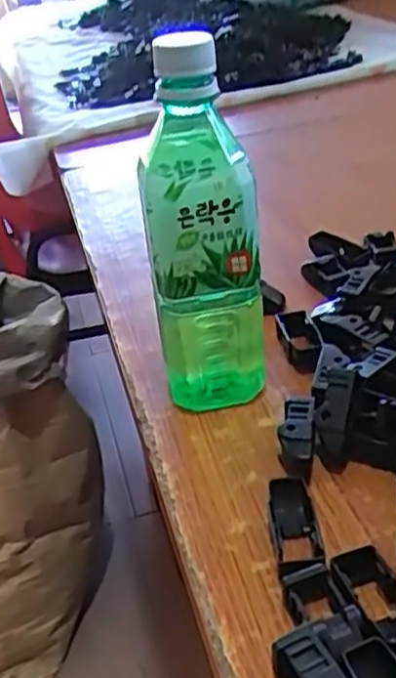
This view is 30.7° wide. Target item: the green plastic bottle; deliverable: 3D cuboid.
[{"bbox_3d":[-0.001,-0.062,0.412,0.062,0.207,0.061,-11,33,-5],"label":"green plastic bottle"}]

